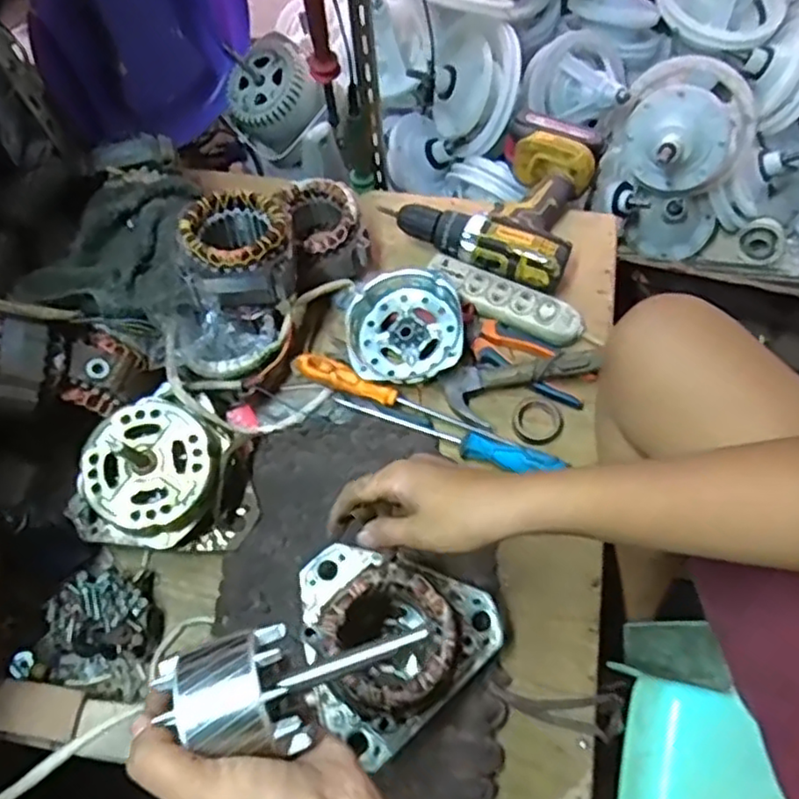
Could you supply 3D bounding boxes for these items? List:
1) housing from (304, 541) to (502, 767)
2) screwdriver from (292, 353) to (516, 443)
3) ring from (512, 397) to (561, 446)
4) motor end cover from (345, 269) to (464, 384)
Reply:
[{"bbox_3d":[-0.014,0.187,0.561,0.156,0.107,0.156,-39,69,-15],"label":"housing"},{"bbox_3d":[0.001,-0.002,0.677,0.230,0.027,0.025,19,67,11],"label":"screwdriver"},{"bbox_3d":[0.138,0.021,0.675,0.050,0.013,0.048,-1,64,2],"label":"ring"},{"bbox_3d":[0.004,-0.076,0.696,0.115,0.039,0.117,-1,64,2],"label":"motor end cover"}]

